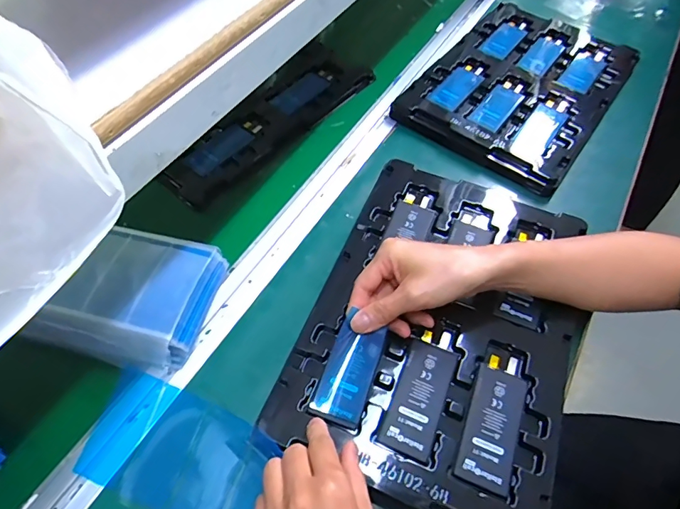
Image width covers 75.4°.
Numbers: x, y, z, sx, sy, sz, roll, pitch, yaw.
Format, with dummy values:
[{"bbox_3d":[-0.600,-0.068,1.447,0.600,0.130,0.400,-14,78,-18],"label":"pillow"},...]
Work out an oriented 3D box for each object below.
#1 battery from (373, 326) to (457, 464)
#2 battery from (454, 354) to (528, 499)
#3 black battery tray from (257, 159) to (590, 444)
[{"bbox_3d":[0.071,0.116,0.382,0.043,0.007,0.111,21,59,11],"label":"battery"},{"bbox_3d":[0.130,0.137,0.368,0.041,0.004,0.109,21,59,11],"label":"battery"},{"bbox_3d":[0.095,0.051,0.423,0.217,0.028,0.314,21,59,12],"label":"black battery tray"}]

